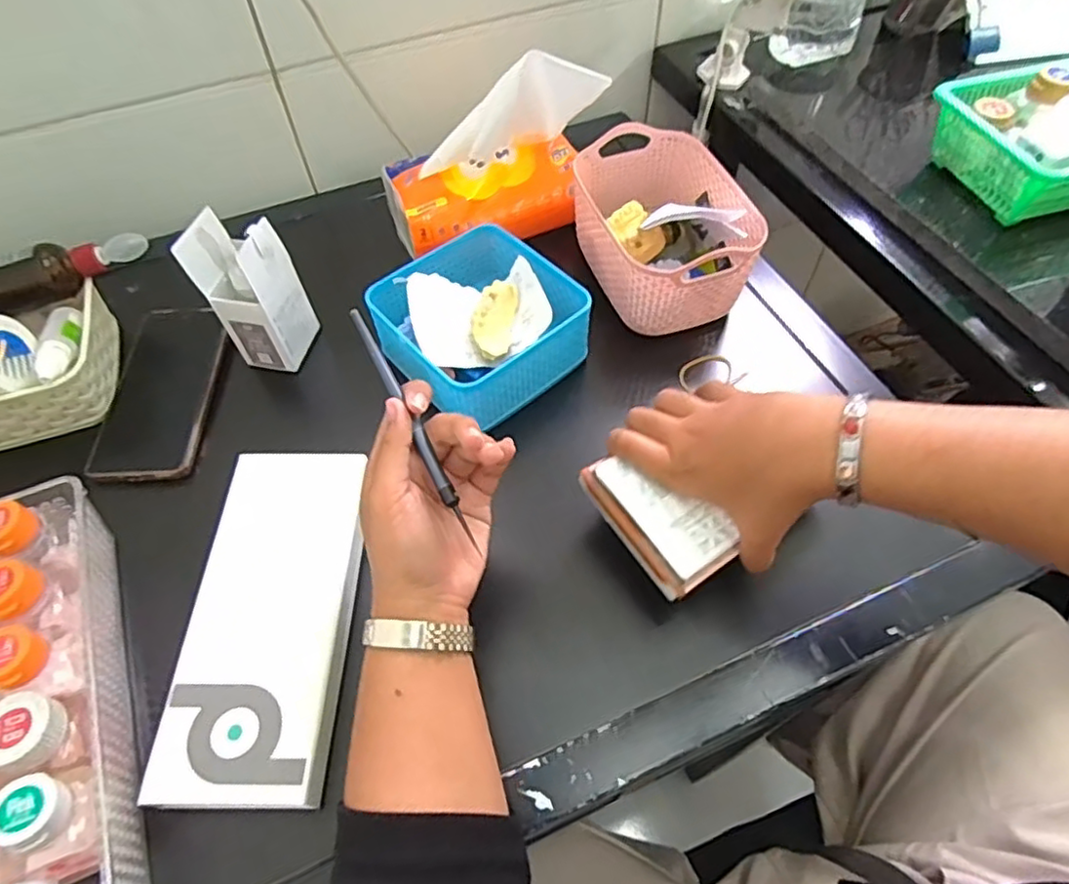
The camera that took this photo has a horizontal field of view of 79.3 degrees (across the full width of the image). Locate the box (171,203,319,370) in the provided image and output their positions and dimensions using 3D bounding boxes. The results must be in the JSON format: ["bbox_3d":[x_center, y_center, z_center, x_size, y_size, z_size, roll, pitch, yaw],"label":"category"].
[{"bbox_3d":[-0.217,-0.113,0.498,0.056,0.110,0.054,8,58,7],"label":"box"}]

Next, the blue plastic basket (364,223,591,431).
[{"bbox_3d":[-0.043,-0.092,0.499,0.131,0.060,0.126,-37,64,-21],"label":"blue plastic basket"}]

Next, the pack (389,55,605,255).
[{"bbox_3d":[-0.035,-0.250,0.553,0.191,0.120,0.095,-9,57,-5],"label":"pack"}]

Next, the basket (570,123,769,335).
[{"bbox_3d":[0.106,-0.179,0.546,0.116,0.076,0.172,-14,58,-8],"label":"basket"}]

